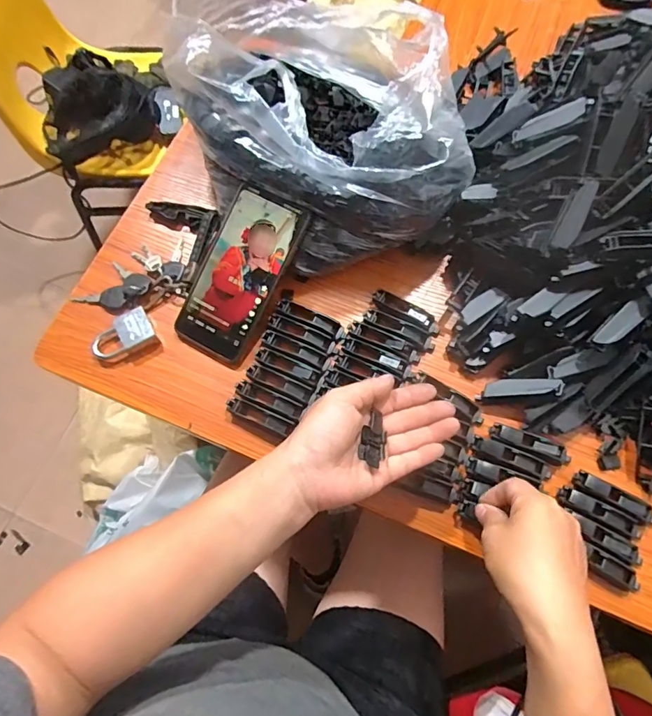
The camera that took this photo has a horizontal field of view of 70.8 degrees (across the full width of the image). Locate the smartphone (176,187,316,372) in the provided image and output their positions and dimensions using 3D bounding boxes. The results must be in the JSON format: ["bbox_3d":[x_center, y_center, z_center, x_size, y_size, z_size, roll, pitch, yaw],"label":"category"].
[{"bbox_3d":[-0.085,-0.081,0.451,0.077,0.012,0.167,29,96,10],"label":"smartphone"}]

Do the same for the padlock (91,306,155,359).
[{"bbox_3d":[-0.202,-0.023,0.451,0.060,0.014,0.034,-28,72,-9],"label":"padlock"}]

